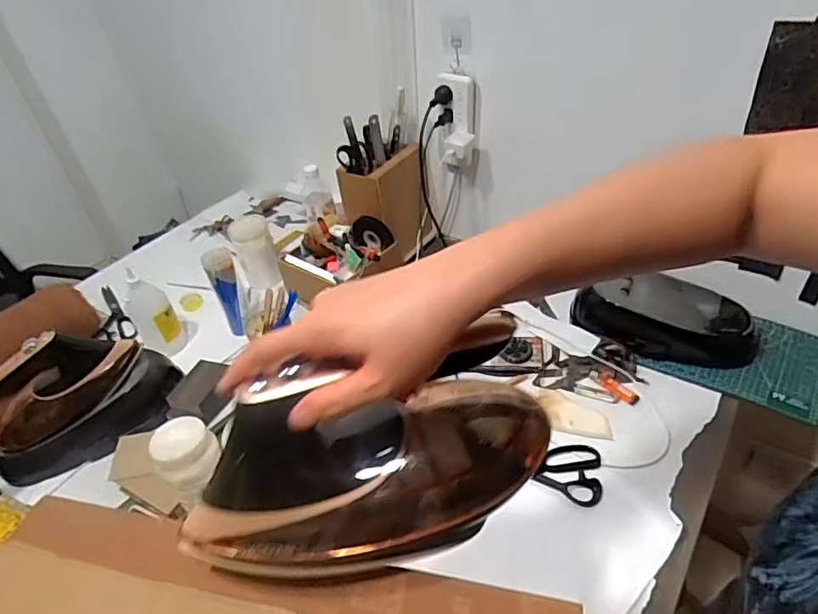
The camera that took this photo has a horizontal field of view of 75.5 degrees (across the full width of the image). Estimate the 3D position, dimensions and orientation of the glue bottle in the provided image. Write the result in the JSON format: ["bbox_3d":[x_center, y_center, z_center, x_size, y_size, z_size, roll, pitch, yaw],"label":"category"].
[{"bbox_3d":[-0.505,0.009,1.042,0.083,0.158,0.087,-28,43,-24],"label":"glue bottle"}]

